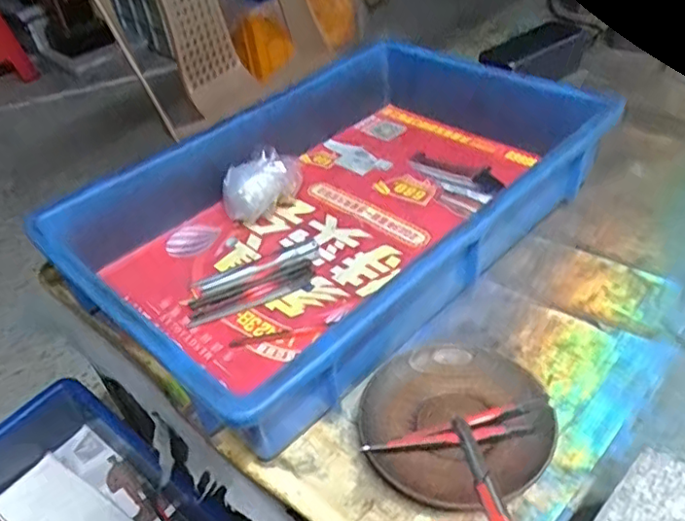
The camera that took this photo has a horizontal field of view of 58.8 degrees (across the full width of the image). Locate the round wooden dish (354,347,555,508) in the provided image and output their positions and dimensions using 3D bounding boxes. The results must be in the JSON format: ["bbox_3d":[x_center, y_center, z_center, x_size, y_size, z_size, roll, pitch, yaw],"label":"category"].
[{"bbox_3d":[0.071,0.098,0.378,0.113,0.015,0.110,-4,41,4],"label":"round wooden dish"}]

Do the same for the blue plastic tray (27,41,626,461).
[{"bbox_3d":[0.012,-0.062,0.524,0.449,0.078,0.273,-36,49,-29],"label":"blue plastic tray"}]

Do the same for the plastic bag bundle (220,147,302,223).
[{"bbox_3d":[-0.074,-0.069,0.559,0.077,0.053,0.045,-36,48,-28],"label":"plastic bag bundle"}]

